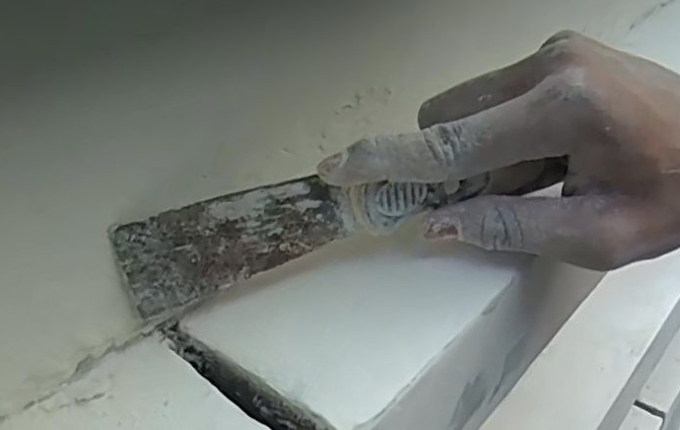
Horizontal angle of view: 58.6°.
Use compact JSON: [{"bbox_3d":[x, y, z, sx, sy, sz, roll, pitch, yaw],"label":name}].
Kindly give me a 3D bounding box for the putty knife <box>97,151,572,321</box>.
[{"bbox_3d":[0.004,-0.001,0.226,0.160,0.032,0.015,-13,38,-12],"label":"putty knife"}]

